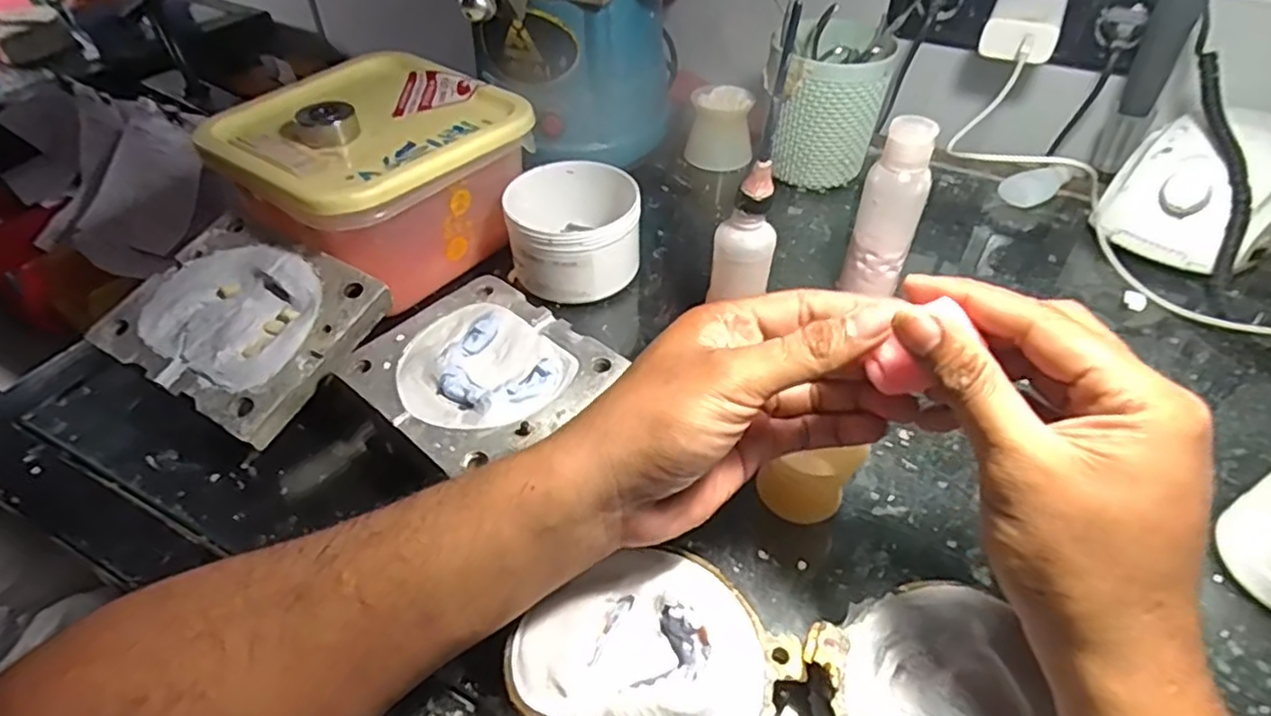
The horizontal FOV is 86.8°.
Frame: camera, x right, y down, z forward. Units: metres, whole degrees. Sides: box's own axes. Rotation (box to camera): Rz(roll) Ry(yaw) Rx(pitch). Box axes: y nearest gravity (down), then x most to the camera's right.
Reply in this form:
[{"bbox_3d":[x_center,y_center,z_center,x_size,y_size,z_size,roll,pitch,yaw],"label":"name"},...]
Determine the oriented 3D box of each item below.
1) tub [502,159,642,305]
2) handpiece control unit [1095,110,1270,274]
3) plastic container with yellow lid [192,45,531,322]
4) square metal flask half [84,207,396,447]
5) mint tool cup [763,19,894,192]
[{"bbox_3d":[-0.044,-0.093,0.477,0.091,0.057,0.108,-4,45,-4],"label":"tub"},{"bbox_3d":[0.424,-0.125,0.495,0.128,0.076,0.107,-29,52,-26],"label":"handpiece control unit"},{"bbox_3d":[-0.178,-0.128,0.474,0.167,0.093,0.168,31,53,27],"label":"plastic container with yellow lid"},{"bbox_3d":[-0.226,-0.024,0.387,0.125,0.022,0.109,27,65,13],"label":"square metal flask half"},{"bbox_3d":[0.155,-0.217,0.556,0.086,0.116,0.097,3,45,3],"label":"mint tool cup"}]

